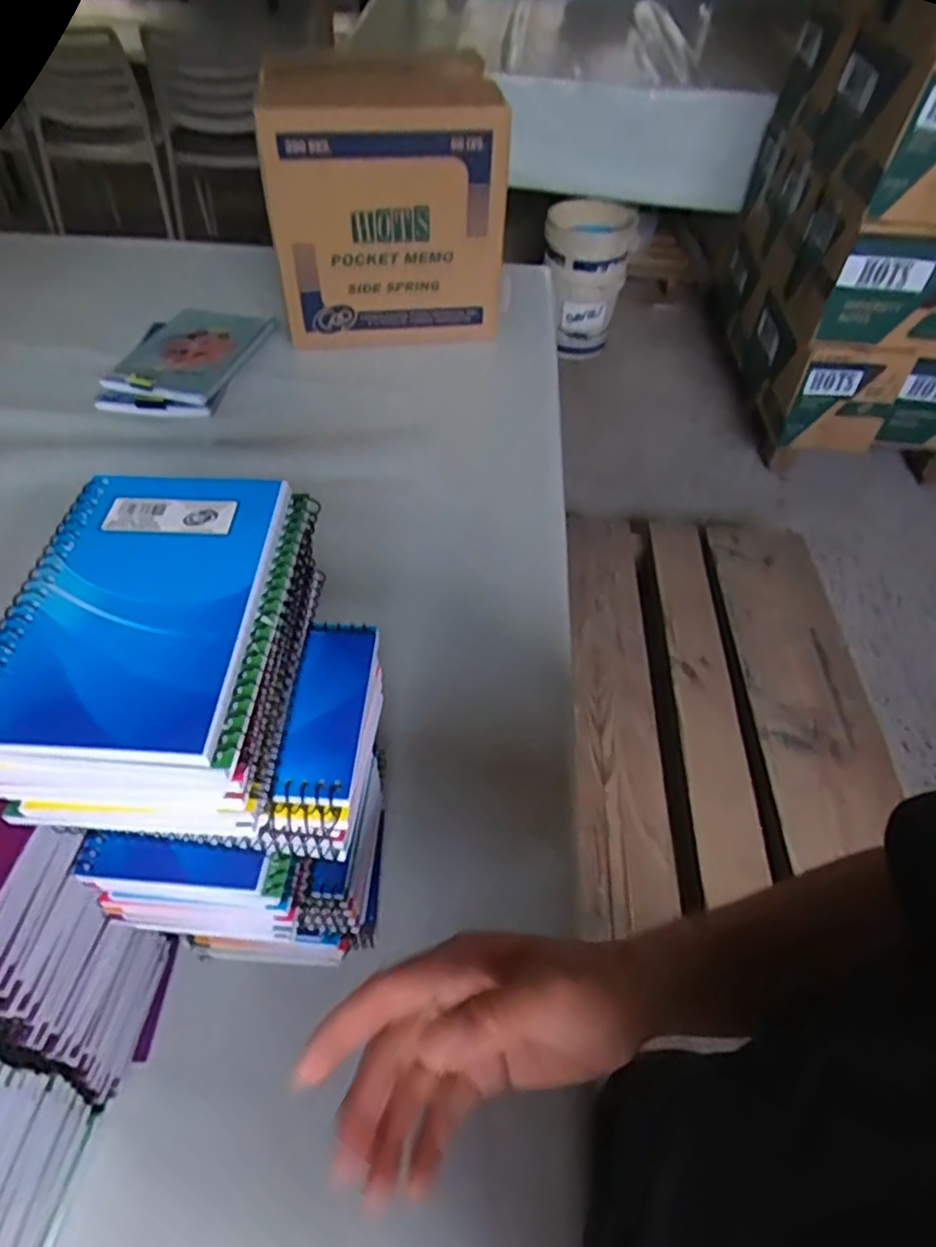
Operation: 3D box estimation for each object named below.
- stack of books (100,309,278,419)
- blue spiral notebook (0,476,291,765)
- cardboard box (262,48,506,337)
[{"bbox_3d":[-0.395,-0.371,0.962,0.170,0.033,0.246,11,51,5],"label":"stack of books"},{"bbox_3d":[-0.120,-0.009,0.251,0.085,0.007,0.129,4,50,0],"label":"blue spiral notebook"},{"bbox_3d":[-0.114,-0.623,0.991,0.309,0.309,0.306,-1,51,-5],"label":"cardboard box"}]

